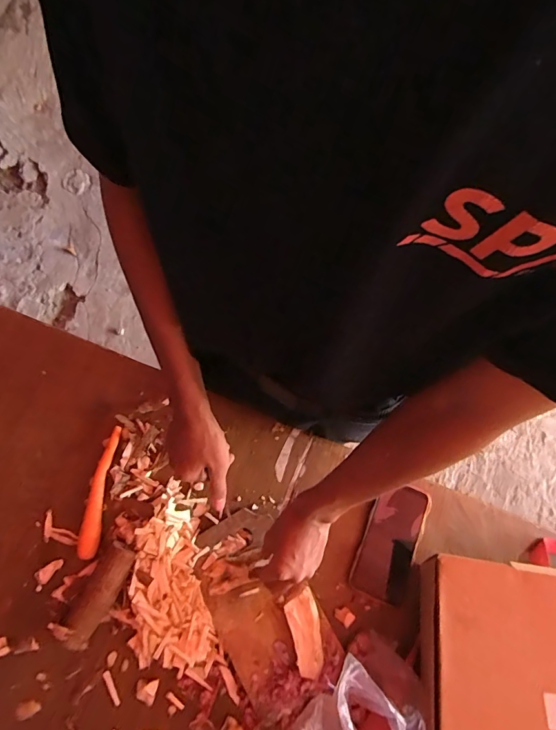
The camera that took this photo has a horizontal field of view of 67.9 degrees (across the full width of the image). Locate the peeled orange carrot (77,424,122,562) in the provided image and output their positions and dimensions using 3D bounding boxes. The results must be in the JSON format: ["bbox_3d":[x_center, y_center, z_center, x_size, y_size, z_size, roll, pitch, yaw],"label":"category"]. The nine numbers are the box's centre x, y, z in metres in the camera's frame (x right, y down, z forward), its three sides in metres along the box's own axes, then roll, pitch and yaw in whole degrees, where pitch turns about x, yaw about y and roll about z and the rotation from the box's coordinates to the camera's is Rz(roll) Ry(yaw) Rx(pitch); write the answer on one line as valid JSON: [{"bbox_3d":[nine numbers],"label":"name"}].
[{"bbox_3d":[-0.264,0.182,0.607,0.031,0.025,0.181,4,73,1],"label":"peeled orange carrot"}]

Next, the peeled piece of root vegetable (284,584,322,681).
[{"bbox_3d":[0.036,0.354,0.546,0.041,0.011,0.103,-7,72,-5],"label":"peeled piece of root vegetable"}]

